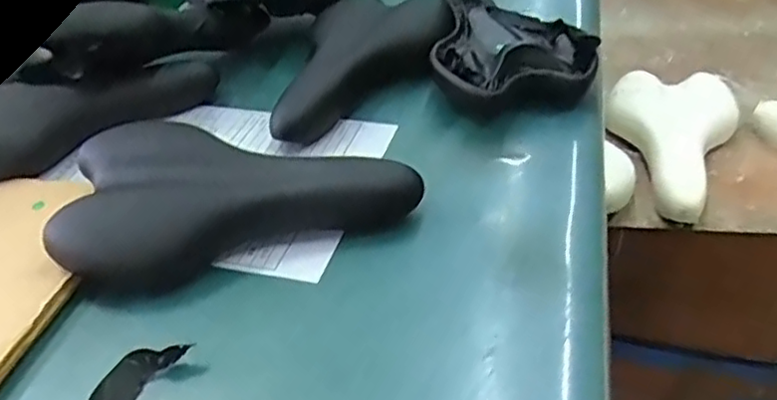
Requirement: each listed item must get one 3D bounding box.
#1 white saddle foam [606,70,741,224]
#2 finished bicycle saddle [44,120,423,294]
[{"bbox_3d":[0.335,-0.082,0.813,0.151,0.049,0.266,17,44,24],"label":"white saddle foam"},{"bbox_3d":[-0.113,-0.013,0.508,0.255,0.051,0.137,-10,39,-6],"label":"finished bicycle saddle"}]

